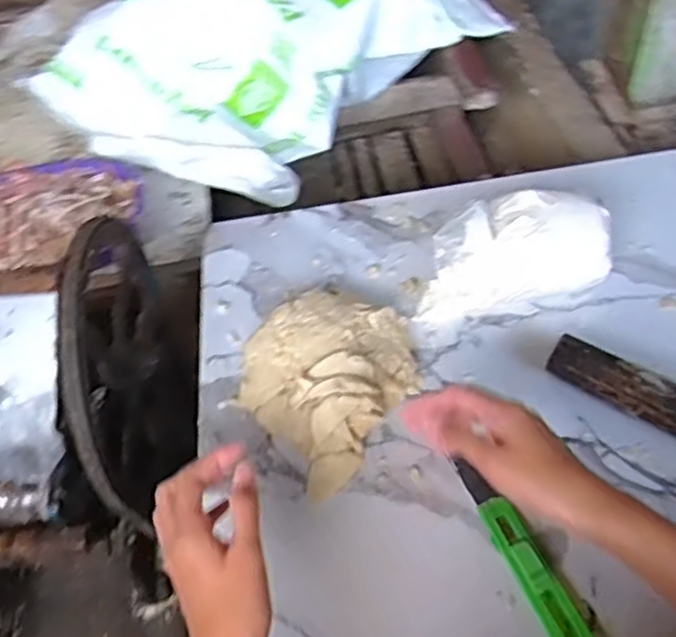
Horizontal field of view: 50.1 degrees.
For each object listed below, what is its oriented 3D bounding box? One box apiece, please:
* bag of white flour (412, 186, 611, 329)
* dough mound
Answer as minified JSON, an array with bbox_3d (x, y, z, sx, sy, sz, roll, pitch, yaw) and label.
[{"bbox_3d":[0.147,-0.057,0.625,0.162,0.078,0.086,-13,52,-5],"label":"bag of white flour"},{"bbox_3d":[-0.009,0.041,0.590,0.124,0.057,0.154,29,60,24],"label":"dough mound"}]

